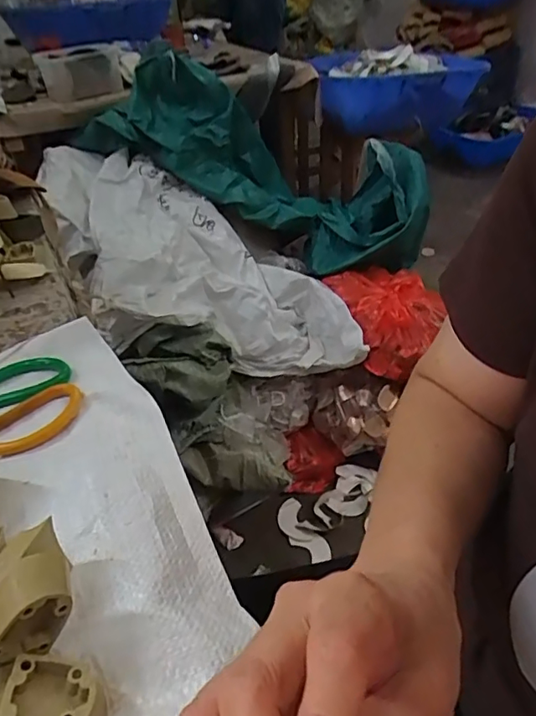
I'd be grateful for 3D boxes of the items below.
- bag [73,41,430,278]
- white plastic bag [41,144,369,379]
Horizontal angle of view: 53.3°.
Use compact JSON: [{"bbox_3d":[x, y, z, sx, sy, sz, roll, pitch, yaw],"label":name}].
[{"bbox_3d":[0.007,-0.511,1.380,0.817,0.274,0.371,26,41,-1],"label":"bag"},{"bbox_3d":[-0.153,-0.212,1.168,0.494,0.343,0.625,-19,39,-17],"label":"white plastic bag"}]

